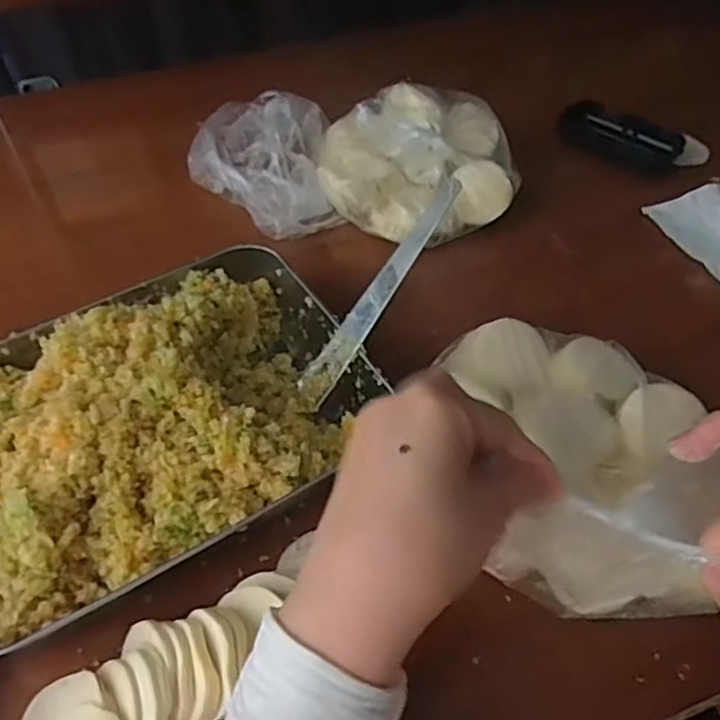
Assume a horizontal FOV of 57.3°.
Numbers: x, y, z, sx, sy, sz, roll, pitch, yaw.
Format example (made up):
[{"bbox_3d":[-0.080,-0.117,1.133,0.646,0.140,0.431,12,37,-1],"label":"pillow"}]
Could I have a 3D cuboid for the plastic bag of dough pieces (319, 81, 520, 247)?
[{"bbox_3d":[0.053,-0.166,0.544,0.164,0.056,0.140,-18,52,-14],"label":"plastic bag of dough pieces"}]

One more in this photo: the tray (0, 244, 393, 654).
[{"bbox_3d":[-0.127,0.022,0.384,0.250,0.058,0.195,-25,54,-18],"label":"tray"}]

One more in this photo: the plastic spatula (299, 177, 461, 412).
[{"bbox_3d":[0.011,-0.039,0.400,0.158,0.006,0.026,-54,51,13],"label":"plastic spatula"}]

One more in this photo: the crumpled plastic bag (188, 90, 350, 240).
[{"bbox_3d":[-0.085,-0.177,0.569,0.121,0.048,0.188,-9,51,-6],"label":"crumpled plastic bag"}]

